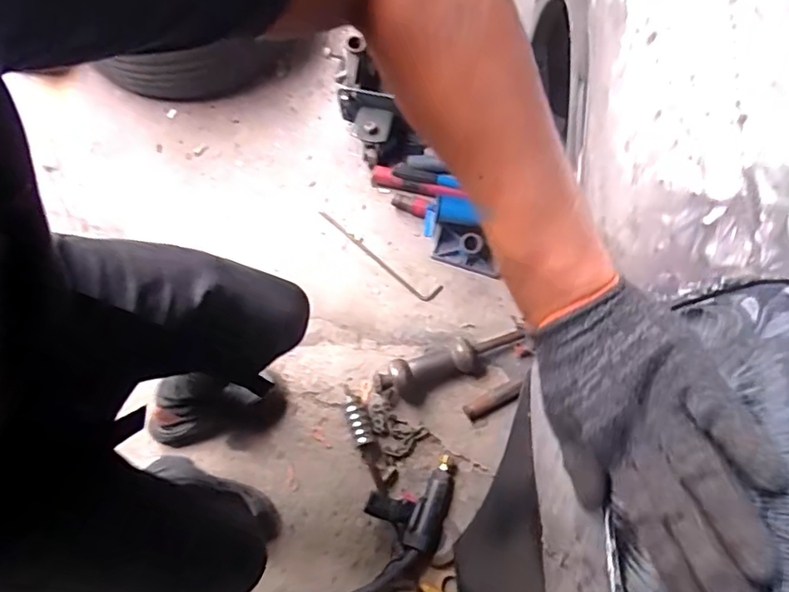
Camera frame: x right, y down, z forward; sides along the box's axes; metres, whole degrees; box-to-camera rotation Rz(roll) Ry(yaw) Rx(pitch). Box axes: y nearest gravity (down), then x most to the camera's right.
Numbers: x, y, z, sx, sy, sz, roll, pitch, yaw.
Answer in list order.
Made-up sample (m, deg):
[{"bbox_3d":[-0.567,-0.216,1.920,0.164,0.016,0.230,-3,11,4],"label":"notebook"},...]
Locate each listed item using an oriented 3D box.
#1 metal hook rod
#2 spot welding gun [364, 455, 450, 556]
[{"bbox_3d":[-0.042,-0.099,1.317,0.346,0.018,0.047,37,77,12],"label":"metal hook rod"},{"bbox_3d":[0.031,0.398,1.105,0.158,0.070,0.184,11,73,5],"label":"spot welding gun"}]

